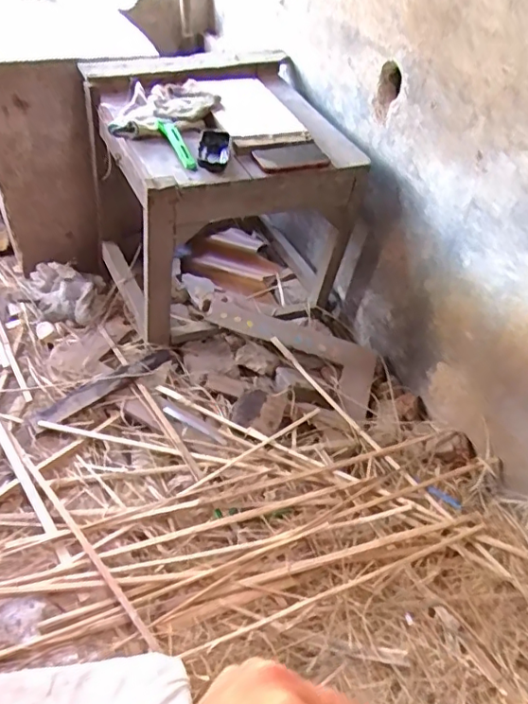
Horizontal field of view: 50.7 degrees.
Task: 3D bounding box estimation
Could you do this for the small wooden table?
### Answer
[{"bbox_3d":[-0.093,-0.324,1.193,0.449,0.425,0.447,-14,50,-20],"label":"small wooden table"}]

